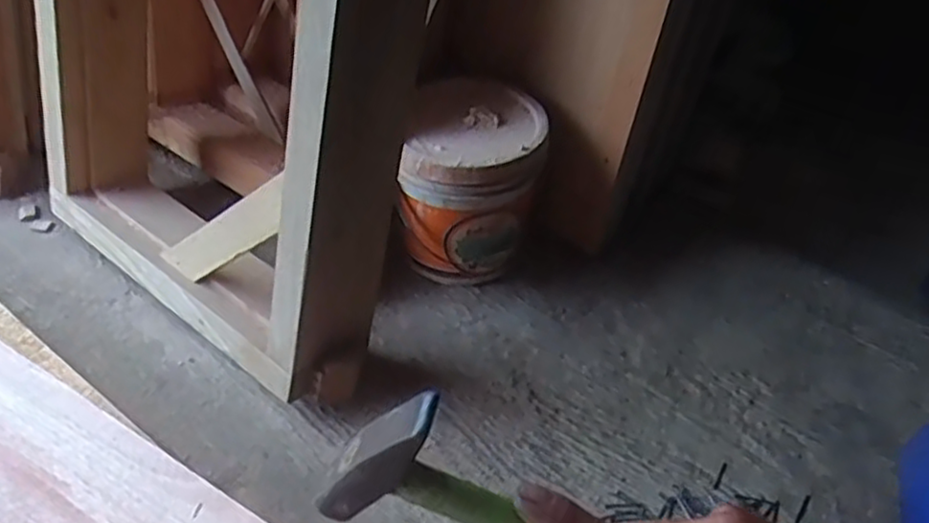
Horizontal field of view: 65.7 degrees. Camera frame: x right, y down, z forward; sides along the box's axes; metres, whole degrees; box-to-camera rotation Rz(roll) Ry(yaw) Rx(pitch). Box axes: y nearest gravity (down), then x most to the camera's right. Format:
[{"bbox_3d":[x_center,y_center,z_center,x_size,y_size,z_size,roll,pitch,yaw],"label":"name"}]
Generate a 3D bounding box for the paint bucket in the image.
[{"bbox_3d":[0.011,-0.090,0.916,0.160,0.208,0.178,9,44,6],"label":"paint bucket"}]

